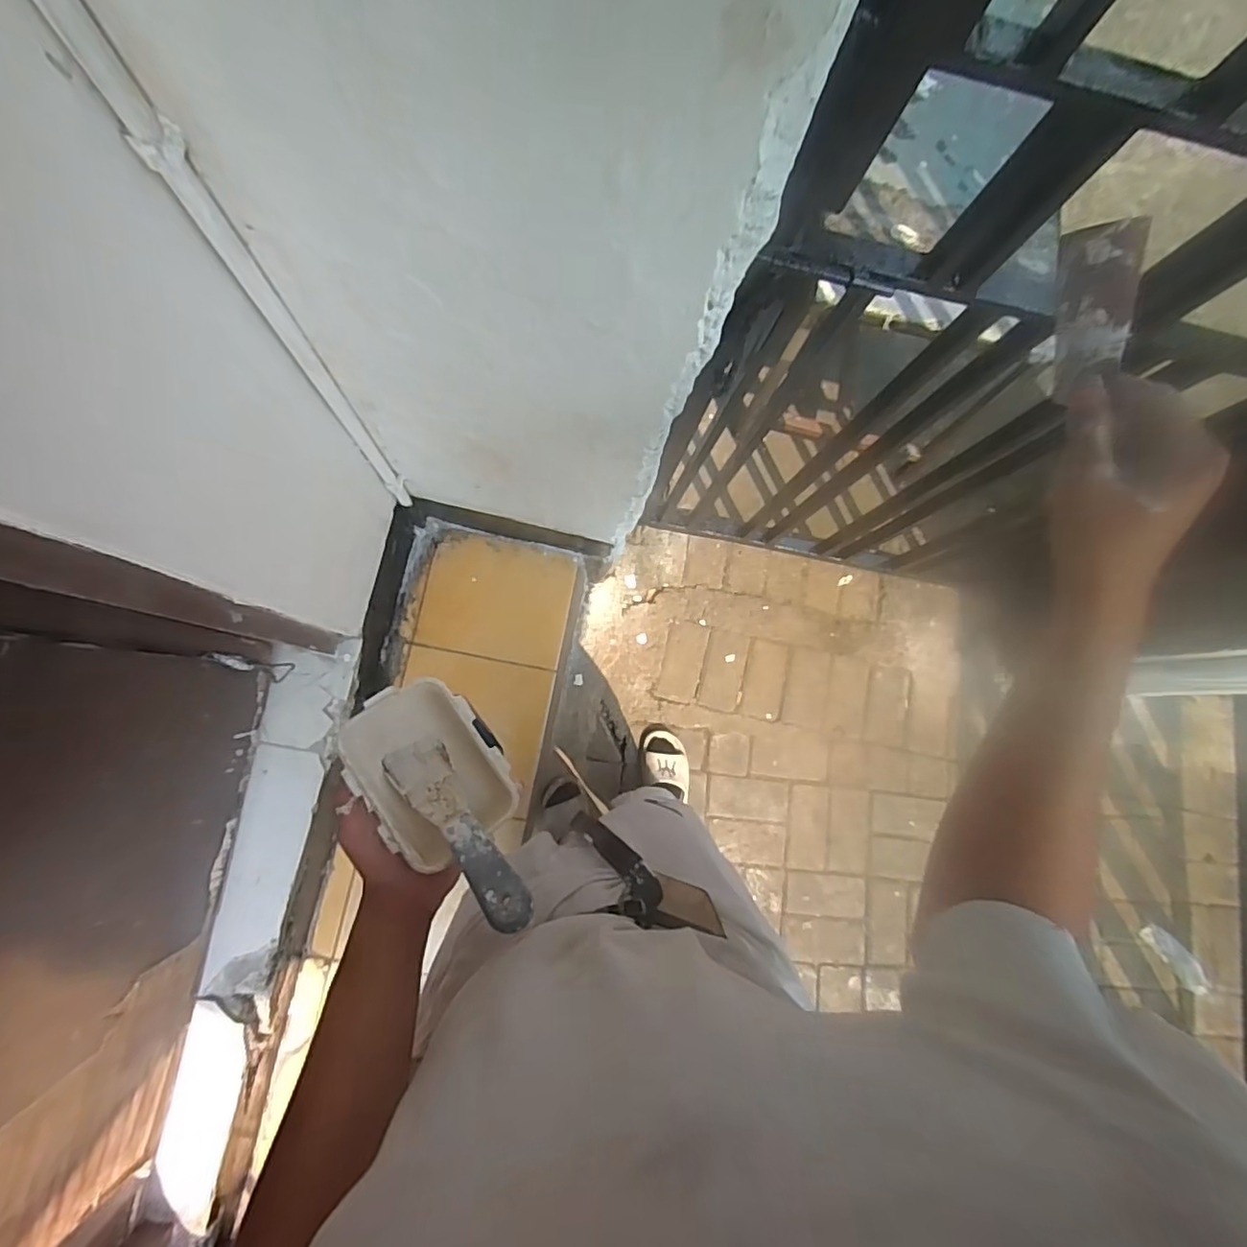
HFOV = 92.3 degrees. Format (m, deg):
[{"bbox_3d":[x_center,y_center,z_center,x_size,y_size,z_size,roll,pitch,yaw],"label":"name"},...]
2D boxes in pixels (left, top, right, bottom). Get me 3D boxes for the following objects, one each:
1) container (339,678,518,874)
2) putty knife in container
[{"bbox_3d":[-0.158,0.115,0.487,0.103,0.050,0.136,-33,88,-7],"label":"container"},{"bbox_3d":[-0.127,0.156,0.464,0.041,0.016,0.180,-44,57,-7],"label":"putty knife in container"}]

